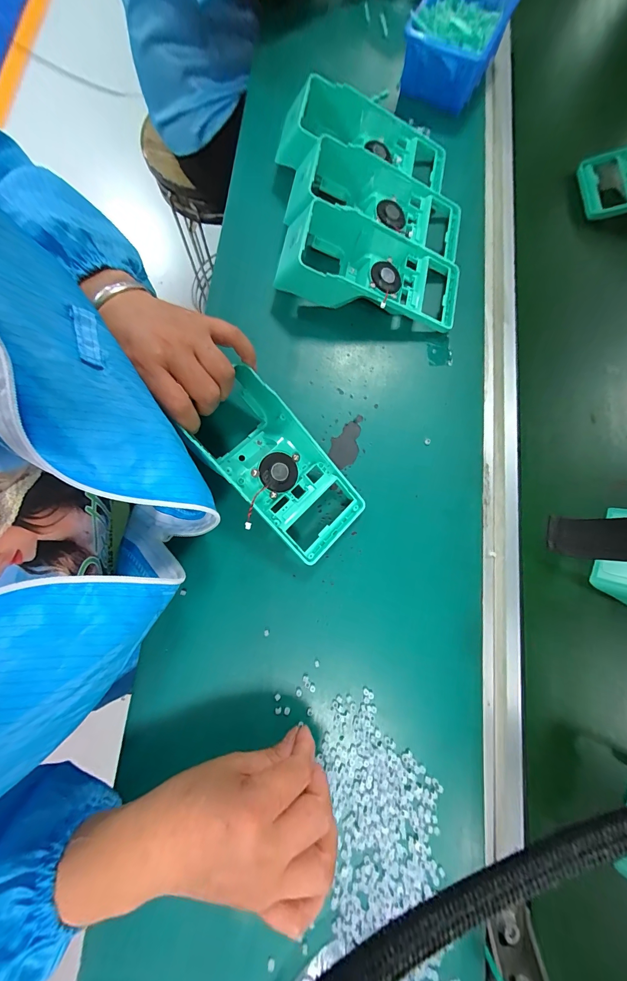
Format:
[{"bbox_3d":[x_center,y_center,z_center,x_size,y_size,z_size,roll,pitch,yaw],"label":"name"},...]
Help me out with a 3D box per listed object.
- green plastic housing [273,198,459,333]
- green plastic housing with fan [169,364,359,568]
[{"bbox_3d":[0.060,-0.224,0.338,0.188,0.053,0.087,14,79,2],"label":"green plastic housing"},{"bbox_3d":[-0.033,-0.021,0.287,0.081,0.059,0.165,-44,83,-9],"label":"green plastic housing with fan"}]

